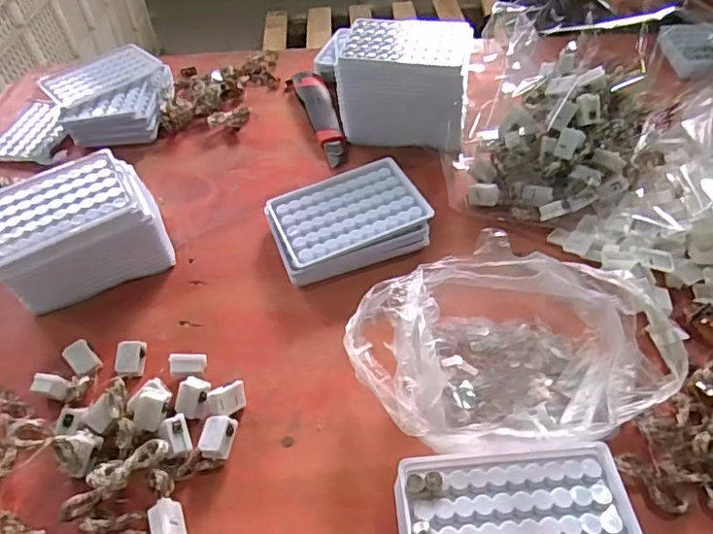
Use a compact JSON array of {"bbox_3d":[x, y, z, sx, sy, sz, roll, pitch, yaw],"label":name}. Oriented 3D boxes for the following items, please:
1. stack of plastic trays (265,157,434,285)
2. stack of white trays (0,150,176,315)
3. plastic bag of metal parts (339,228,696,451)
[{"bbox_3d":[-0.009,-0.045,0.518,0.134,0.028,0.096,-19,49,-11],"label":"stack of plastic trays"},{"bbox_3d":[-0.252,-0.032,0.501,0.146,0.070,0.102,-25,50,-16],"label":"stack of white trays"},{"bbox_3d":[0.109,0.052,0.400,0.222,0.048,0.152,-8,48,-1],"label":"plastic bag of metal parts"}]

